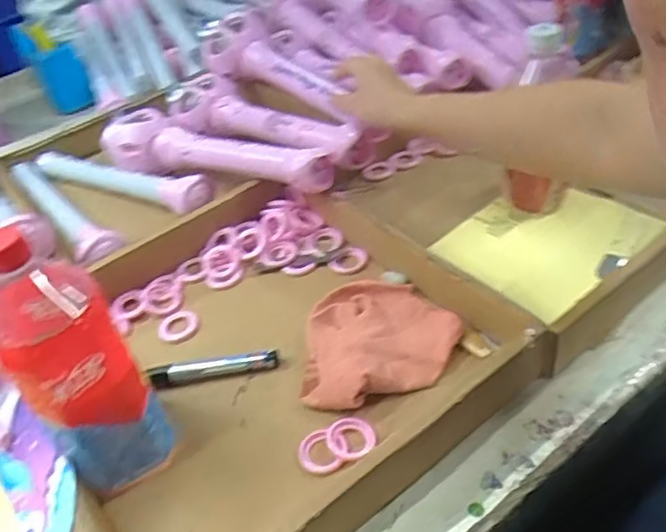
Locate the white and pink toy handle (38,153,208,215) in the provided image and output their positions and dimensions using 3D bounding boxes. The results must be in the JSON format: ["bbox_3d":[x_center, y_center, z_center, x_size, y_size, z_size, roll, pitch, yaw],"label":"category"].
[{"bbox_3d":[-0.274,-0.116,0.794,0.315,0.049,0.045,18,49,29],"label":"white and pink toy handle"}]

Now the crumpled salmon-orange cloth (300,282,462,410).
[{"bbox_3d":[0.041,0.066,0.546,0.128,0.032,0.139,-4,42,8],"label":"crumpled salmon-orange cloth"}]

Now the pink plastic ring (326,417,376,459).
[{"bbox_3d":[0.015,0.134,0.482,0.037,0.009,0.034,-6,42,6],"label":"pink plastic ring"}]

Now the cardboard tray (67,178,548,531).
[{"bbox_3d":[-0.071,0.058,0.549,0.366,0.053,0.379,-31,45,-21],"label":"cardboard tray"}]

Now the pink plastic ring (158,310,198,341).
[{"bbox_3d":[-0.154,0.059,0.613,0.040,0.010,0.035,-20,42,-10],"label":"pink plastic ring"}]

